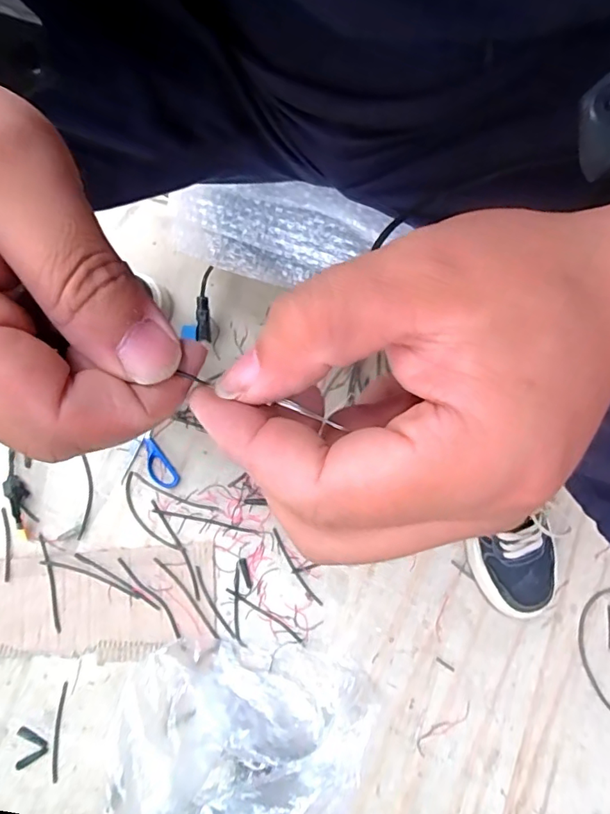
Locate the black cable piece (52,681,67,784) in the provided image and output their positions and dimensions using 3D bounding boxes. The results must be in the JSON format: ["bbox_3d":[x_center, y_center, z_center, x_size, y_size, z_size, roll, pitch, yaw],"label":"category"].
[{"bbox_3d":[-0.309,0.406,0.630,0.008,0.004,0.115,3,79,2],"label":"black cable piece"}]

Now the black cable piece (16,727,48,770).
[{"bbox_3d":[-0.338,0.423,0.622,0.036,0.015,0.049,4,79,2],"label":"black cable piece"}]

